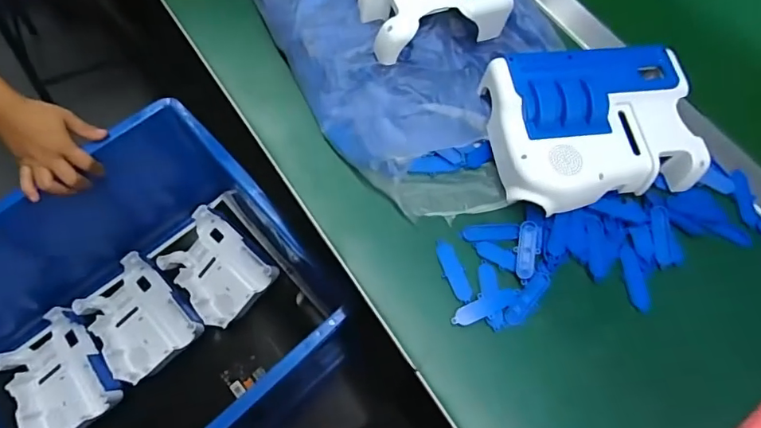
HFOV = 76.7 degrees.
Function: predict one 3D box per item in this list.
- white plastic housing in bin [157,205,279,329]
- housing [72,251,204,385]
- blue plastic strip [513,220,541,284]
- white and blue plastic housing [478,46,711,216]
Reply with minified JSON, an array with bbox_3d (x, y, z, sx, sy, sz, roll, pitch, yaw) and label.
[{"bbox_3d":[-0.299,0.099,0.873,0.195,0.067,0.141,40,71,15],"label":"white plastic housing in bin"},{"bbox_3d":[-0.423,0.180,0.835,0.143,0.053,0.194,-38,72,-16],"label":"housing"},{"bbox_3d":[0.128,0.034,0.421,0.018,0.009,0.055,10,66,4],"label":"blue plastic strip"},{"bbox_3d":[0.194,-0.077,0.435,0.177,0.066,0.132,-9,66,-5],"label":"white and blue plastic housing"}]

